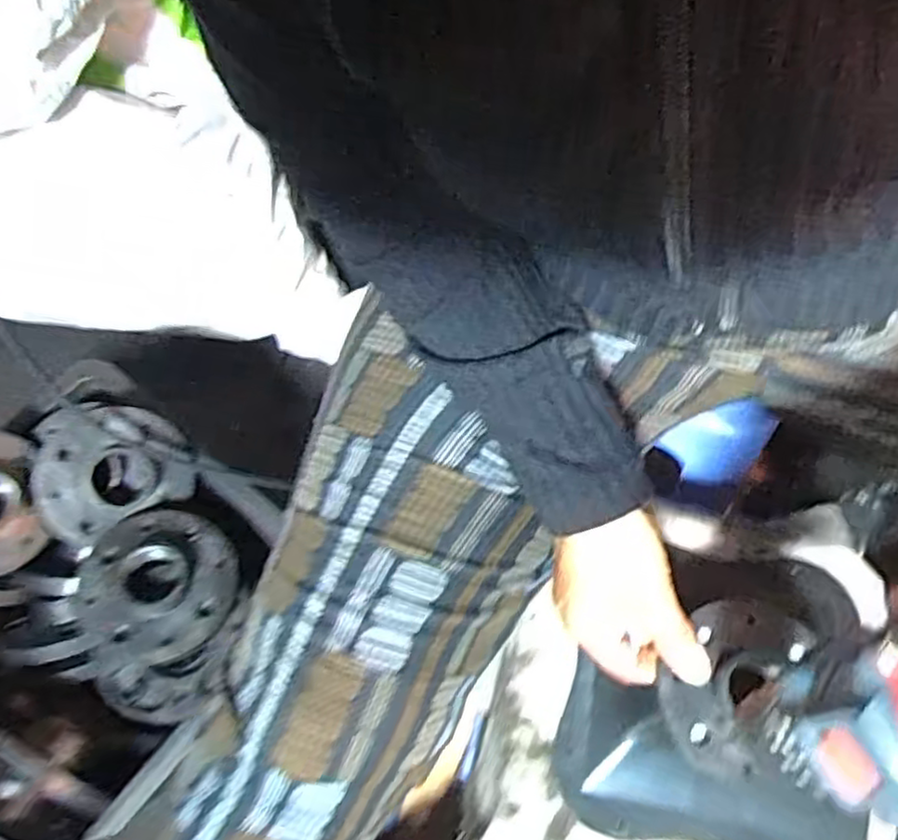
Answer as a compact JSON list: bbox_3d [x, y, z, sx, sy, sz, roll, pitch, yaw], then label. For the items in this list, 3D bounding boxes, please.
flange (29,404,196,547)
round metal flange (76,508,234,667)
[{"bbox_3d":[-0.229,0.031,0.485,0.097,0.027,0.081,-26,101,-22],"label":"flange"},{"bbox_3d":[-0.193,0.104,0.460,0.101,0.034,0.097,0,67,0],"label":"round metal flange"}]

